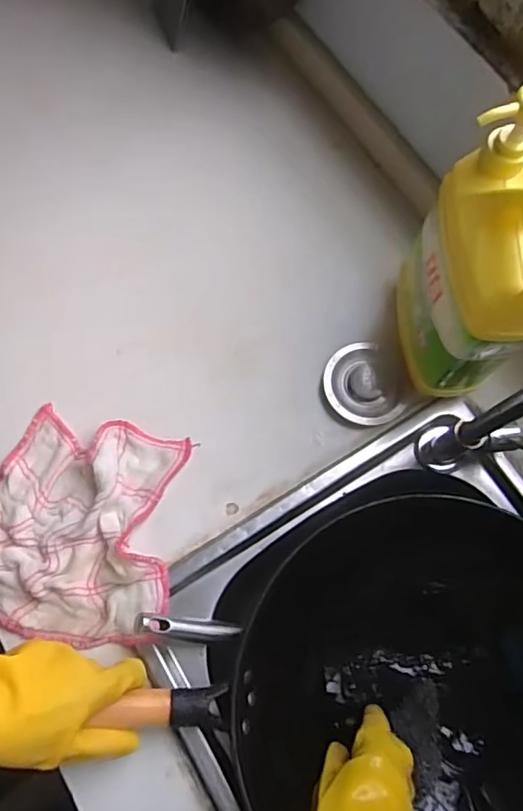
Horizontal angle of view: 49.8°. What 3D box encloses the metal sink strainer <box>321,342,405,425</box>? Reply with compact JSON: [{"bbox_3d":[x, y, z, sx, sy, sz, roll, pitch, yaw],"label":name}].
[{"bbox_3d":[0.103,-0.022,0.554,0.079,0.017,0.082,-5,72,-3],"label":"metal sink strainer"}]

